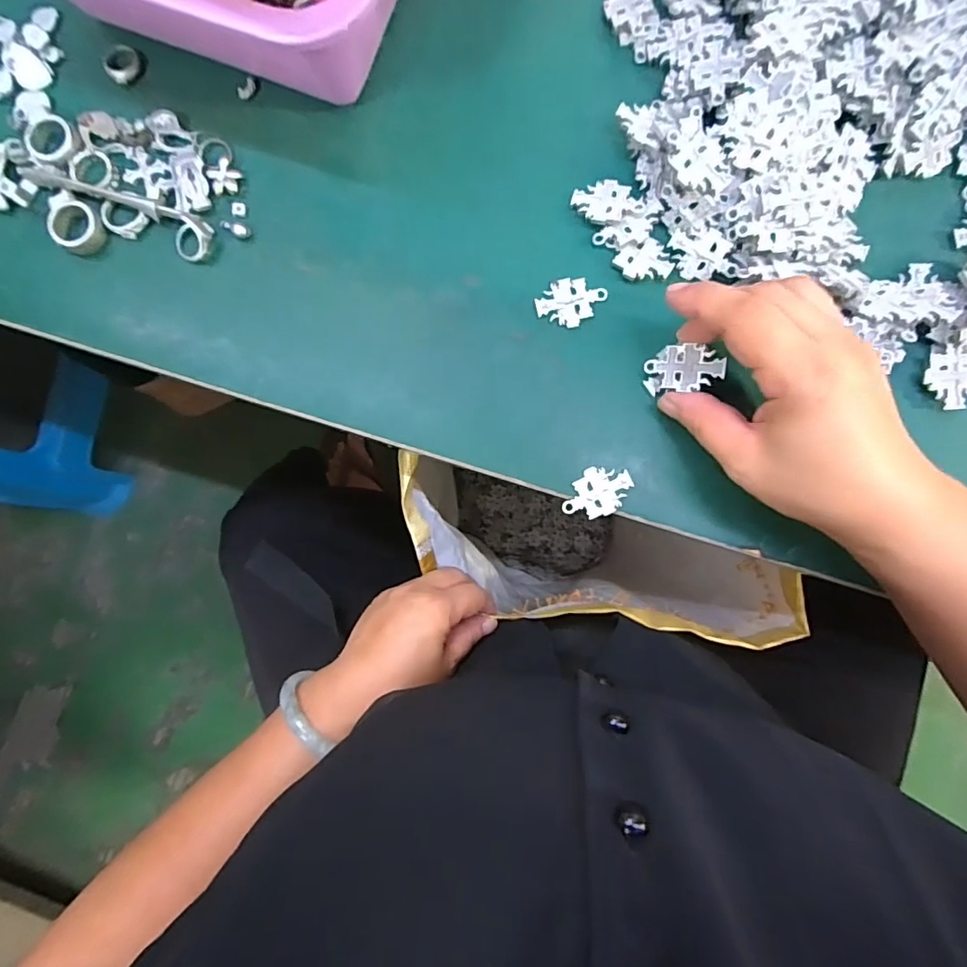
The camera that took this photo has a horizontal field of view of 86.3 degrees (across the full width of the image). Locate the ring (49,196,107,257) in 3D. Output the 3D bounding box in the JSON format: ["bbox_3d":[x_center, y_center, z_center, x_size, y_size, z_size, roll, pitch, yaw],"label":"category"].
[{"bbox_3d":[-0.222,-0.140,0.280,0.031,0.008,0.027,22,88,2],"label":"ring"}]

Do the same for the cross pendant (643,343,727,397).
[{"bbox_3d":[0.103,-0.059,0.263,0.039,0.007,0.022,-1,91,32],"label":"cross pendant"}]

